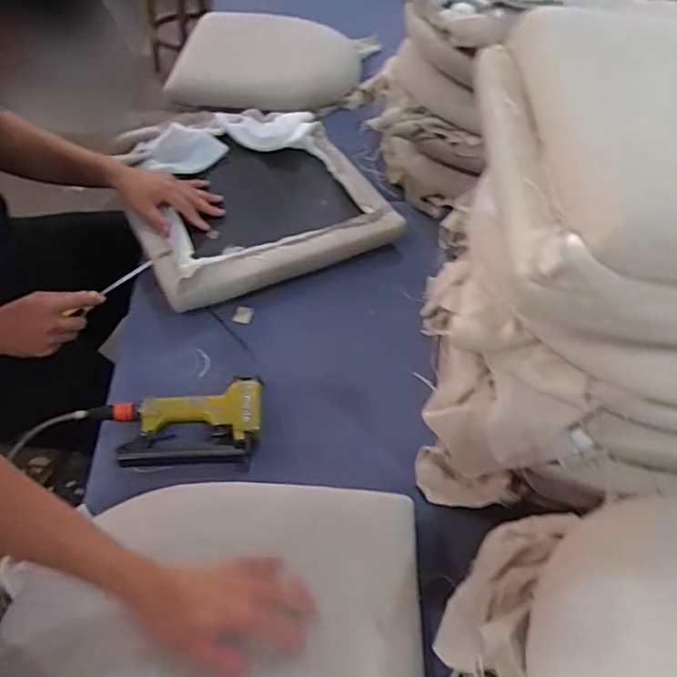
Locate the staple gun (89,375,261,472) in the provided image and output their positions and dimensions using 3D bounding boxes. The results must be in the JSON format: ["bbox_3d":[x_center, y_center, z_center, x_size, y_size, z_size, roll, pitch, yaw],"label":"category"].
[{"bbox_3d":[-0.236,0.131,0.843,0.248,0.057,0.131,-1,51,-7],"label":"staple gun"}]

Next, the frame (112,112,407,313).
[{"bbox_3d":[-0.188,-0.300,1.150,0.464,0.074,0.478,-19,55,-20],"label":"frame"}]

